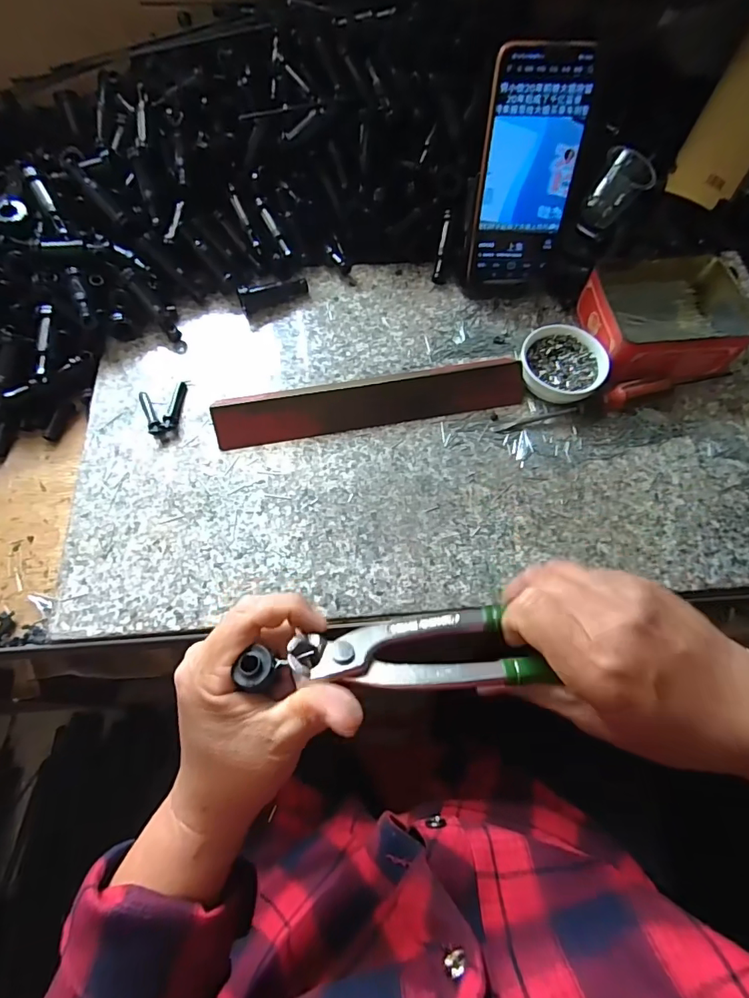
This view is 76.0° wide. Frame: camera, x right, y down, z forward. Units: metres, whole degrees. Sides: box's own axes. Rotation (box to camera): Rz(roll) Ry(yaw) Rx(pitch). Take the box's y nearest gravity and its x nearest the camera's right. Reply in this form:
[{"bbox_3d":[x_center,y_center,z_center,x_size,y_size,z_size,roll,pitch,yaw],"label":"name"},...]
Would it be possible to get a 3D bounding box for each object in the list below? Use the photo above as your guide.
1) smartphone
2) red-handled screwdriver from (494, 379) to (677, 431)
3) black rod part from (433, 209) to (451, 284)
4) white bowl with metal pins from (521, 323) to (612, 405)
[{"bbox_3d":[0.125,-0.262,0.394,0.078,0.164,0.006,0,45,1],"label":"smartphone"},{"bbox_3d":[0.173,-0.076,0.395,0.142,0.022,0.017,-15,67,-7],"label":"red-handled screwdriver"},{"bbox_3d":[0.066,-0.247,0.468,0.009,0.006,0.068,9,95,1],"label":"black rod part"},{"bbox_3d":[0.161,-0.116,0.415,0.070,0.024,0.069,0,66,-1],"label":"white bowl with metal pins"}]

